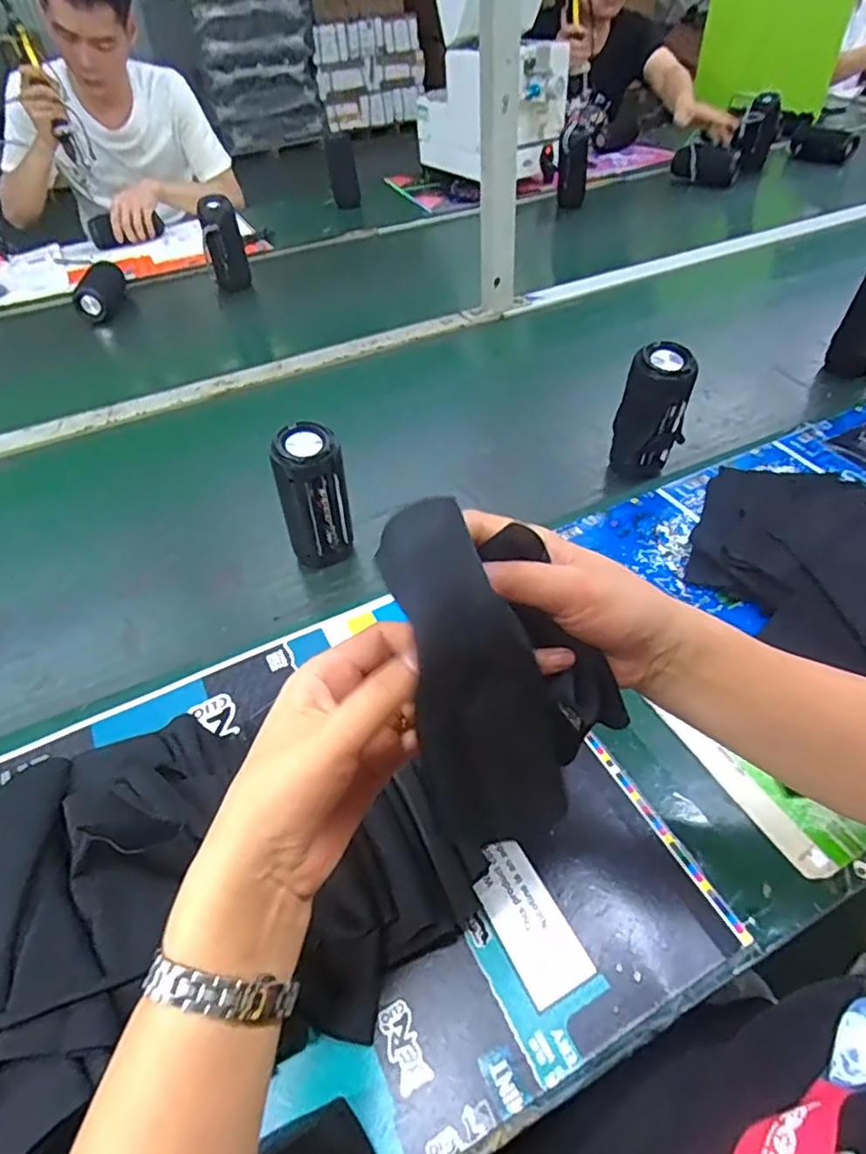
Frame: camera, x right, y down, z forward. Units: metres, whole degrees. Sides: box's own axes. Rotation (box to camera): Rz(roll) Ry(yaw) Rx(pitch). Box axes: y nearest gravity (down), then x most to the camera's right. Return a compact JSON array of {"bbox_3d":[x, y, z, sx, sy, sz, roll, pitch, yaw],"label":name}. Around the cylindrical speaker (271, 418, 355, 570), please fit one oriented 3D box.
[{"bbox_3d":[-0.116,-0.074,0.611,0.063,0.155,0.049,-15,46,-12],"label":"cylindrical speaker"}]

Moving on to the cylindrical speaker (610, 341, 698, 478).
[{"bbox_3d":[0.241,-0.174,0.678,0.056,0.146,0.059,-2,45,2],"label":"cylindrical speaker"}]

